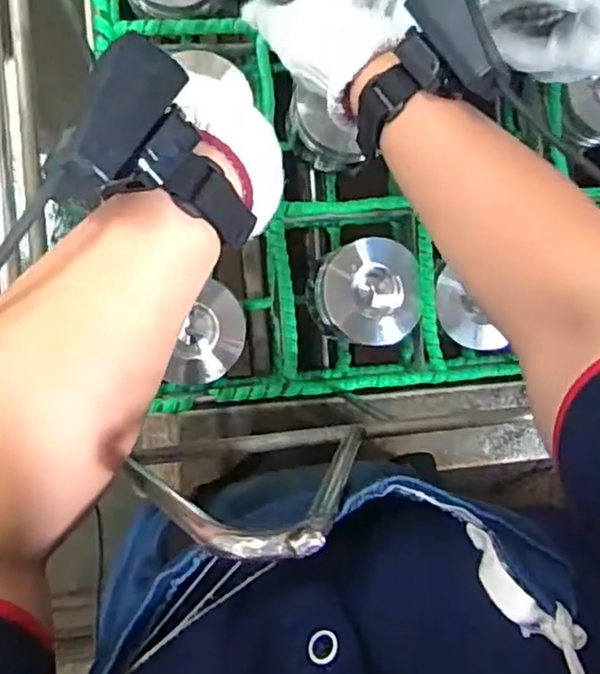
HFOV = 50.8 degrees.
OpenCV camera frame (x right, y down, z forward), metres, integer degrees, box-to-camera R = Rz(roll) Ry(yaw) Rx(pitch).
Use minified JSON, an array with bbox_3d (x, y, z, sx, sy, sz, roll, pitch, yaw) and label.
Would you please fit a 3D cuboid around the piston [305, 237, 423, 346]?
[{"bbox_3d":[0.057,-0.039,0.593,0.094,0.090,0.094,0,93,-9],"label":"piston"}]

